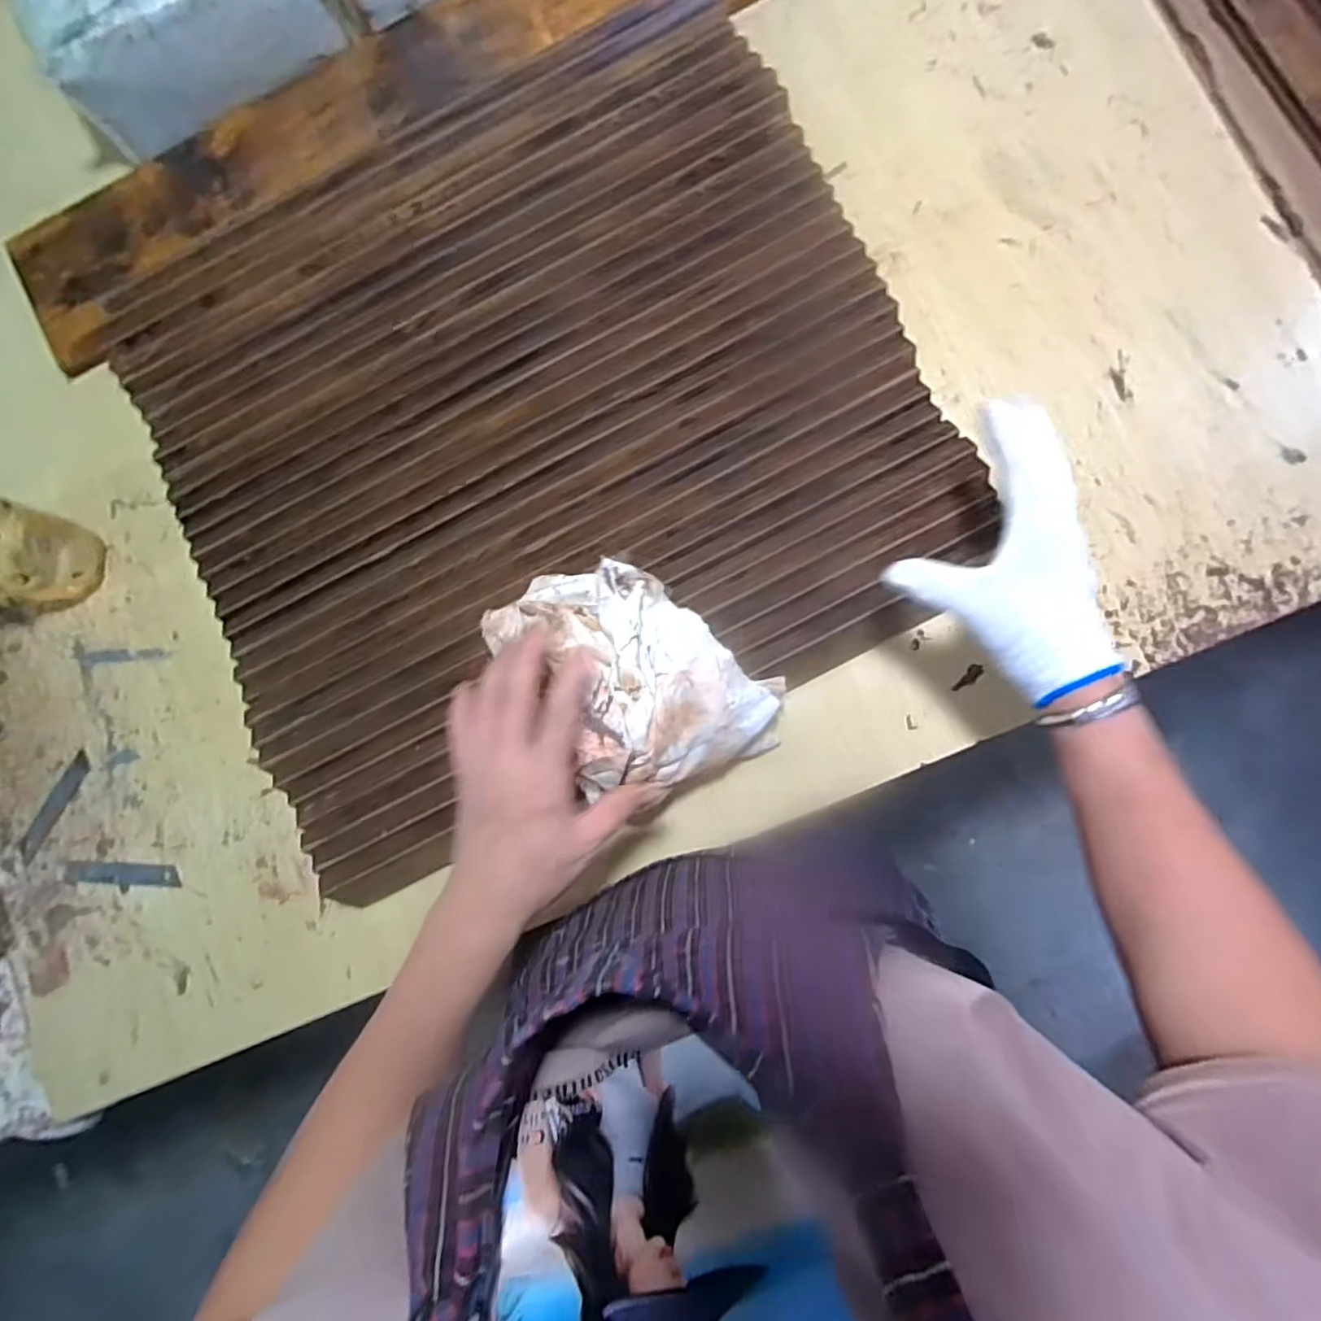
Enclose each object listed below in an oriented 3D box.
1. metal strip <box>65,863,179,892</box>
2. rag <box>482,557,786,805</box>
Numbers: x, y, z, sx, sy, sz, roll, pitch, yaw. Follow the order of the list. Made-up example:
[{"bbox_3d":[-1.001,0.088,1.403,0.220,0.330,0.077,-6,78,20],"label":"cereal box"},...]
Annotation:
[{"bbox_3d":[-0.437,0.176,0.520,0.097,0.009,0.021,0,83,5],"label":"metal strip"},{"bbox_3d":[-0.019,0.005,0.431,0.135,0.067,0.186,-37,81,0],"label":"rag"}]

